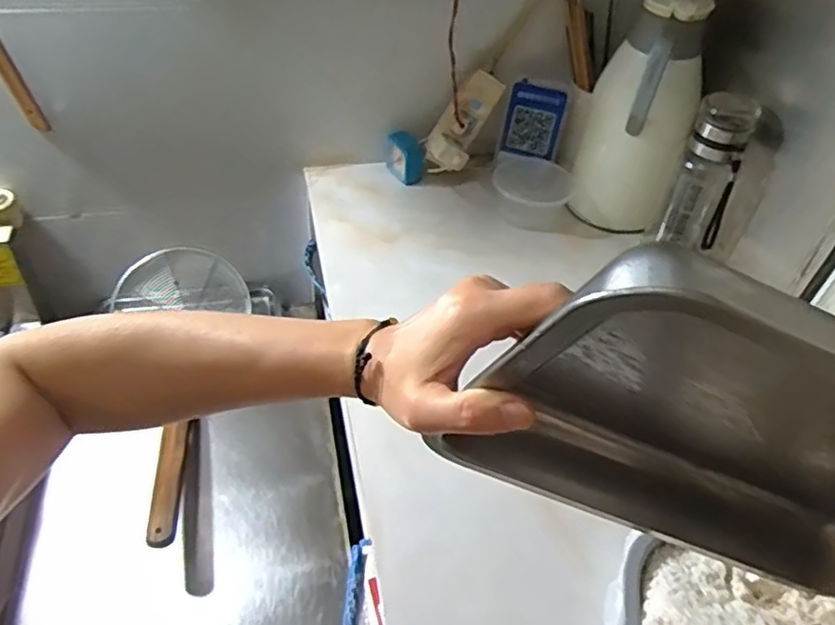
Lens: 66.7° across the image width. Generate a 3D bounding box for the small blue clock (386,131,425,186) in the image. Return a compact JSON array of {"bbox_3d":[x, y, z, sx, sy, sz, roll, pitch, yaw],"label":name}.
[{"bbox_3d":[-0.018,-0.241,0.973,0.030,0.073,0.057,-28,55,-29],"label":"small blue clock"}]

